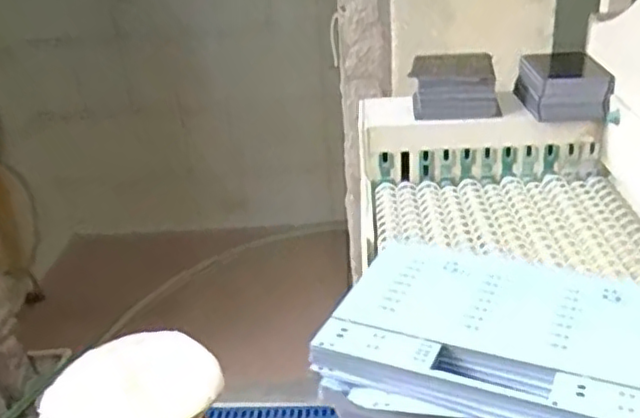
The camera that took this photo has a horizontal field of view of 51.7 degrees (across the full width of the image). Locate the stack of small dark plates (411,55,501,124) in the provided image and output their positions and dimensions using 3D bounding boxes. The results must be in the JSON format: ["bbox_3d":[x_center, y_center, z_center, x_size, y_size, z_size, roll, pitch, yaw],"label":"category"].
[{"bbox_3d":[0.240,-0.223,1.196,0.149,0.087,0.149,-1,26,8],"label":"stack of small dark plates"}]

